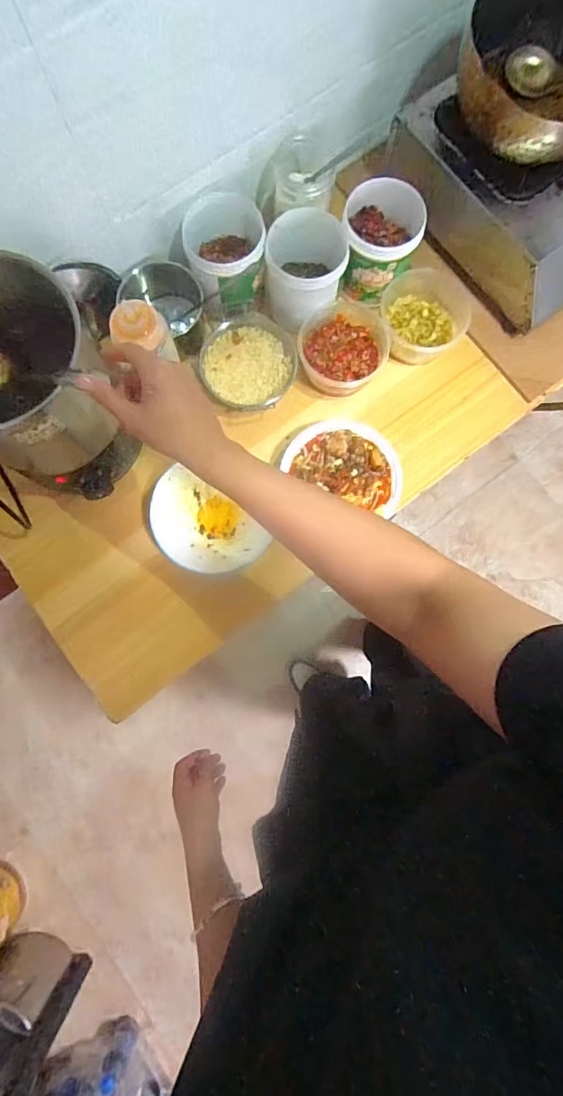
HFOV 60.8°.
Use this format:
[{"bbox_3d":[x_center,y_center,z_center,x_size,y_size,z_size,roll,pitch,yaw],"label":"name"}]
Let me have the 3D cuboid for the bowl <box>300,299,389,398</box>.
[{"bbox_3d":[0.091,-0.295,0.708,0.134,0.058,0.121,-36,83,-5],"label":"bowl"}]

